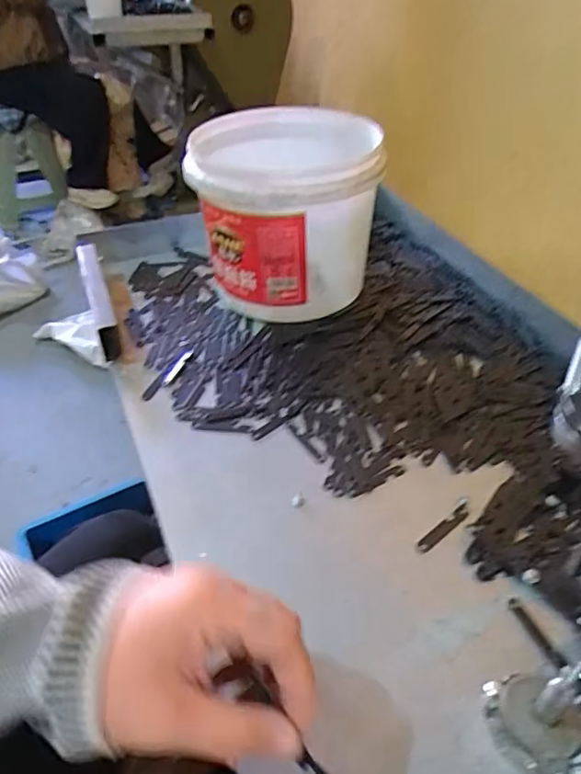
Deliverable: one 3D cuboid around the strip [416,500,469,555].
[{"bbox_3d":[0.107,0.097,0.390,0.054,0.004,0.010,-32,50,-30],"label":"strip"}]

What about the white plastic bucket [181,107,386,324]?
[{"bbox_3d":[-0.006,-0.181,0.587,0.174,0.154,0.199,2,41,3],"label":"white plastic bucket"}]

